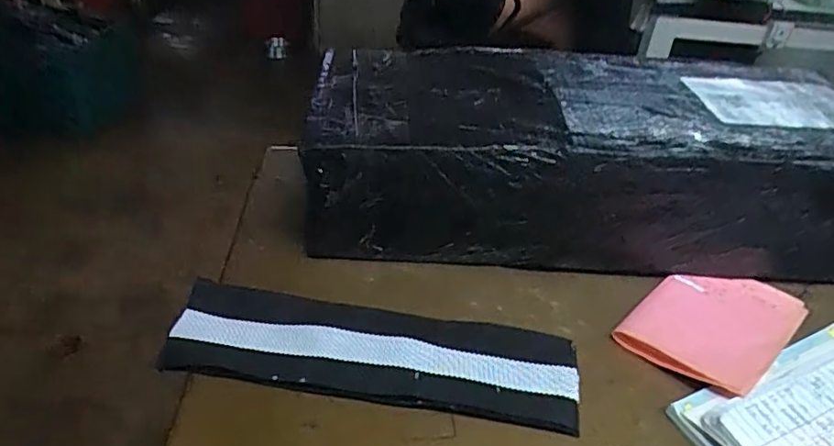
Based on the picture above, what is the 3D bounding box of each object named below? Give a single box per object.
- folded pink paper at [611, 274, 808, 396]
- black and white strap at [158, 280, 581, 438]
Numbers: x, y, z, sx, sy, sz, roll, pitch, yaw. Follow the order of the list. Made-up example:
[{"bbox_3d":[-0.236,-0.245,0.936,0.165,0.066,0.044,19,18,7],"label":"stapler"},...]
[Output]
[{"bbox_3d":[0.237,0.076,0.466,0.159,0.012,0.095,-28,47,-36],"label":"folded pink paper"},{"bbox_3d":[-0.030,0.092,0.415,0.282,0.010,0.073,8,47,3],"label":"black and white strap"}]

